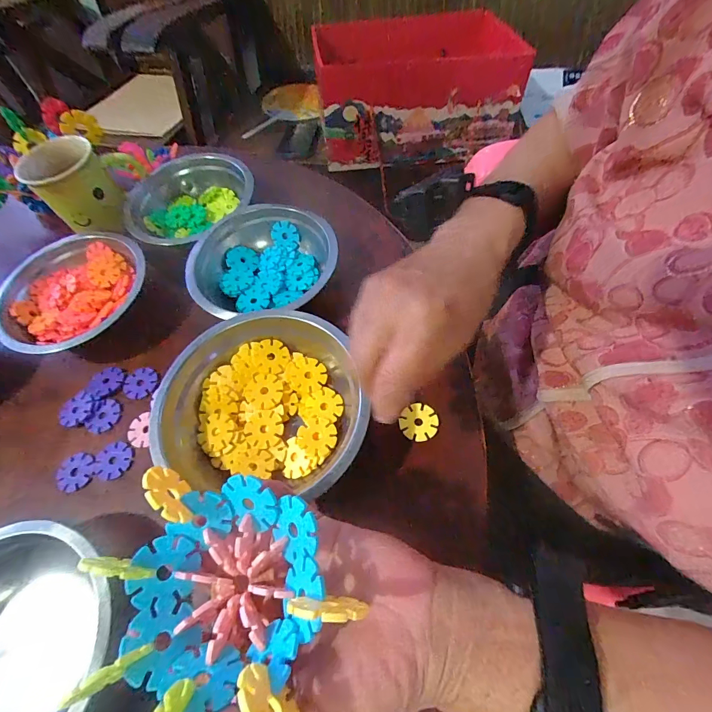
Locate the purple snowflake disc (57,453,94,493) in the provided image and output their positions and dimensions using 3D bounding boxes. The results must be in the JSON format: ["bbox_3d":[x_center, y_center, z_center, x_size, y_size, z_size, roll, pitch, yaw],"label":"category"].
[{"bbox_3d":[-0.241,0.099,0.316,0.029,0.004,0.031,-3,60,5],"label":"purple snowflake disc"}]

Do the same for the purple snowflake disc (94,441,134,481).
[{"bbox_3d":[-0.207,0.089,0.314,0.031,0.004,0.031,-3,60,5],"label":"purple snowflake disc"}]

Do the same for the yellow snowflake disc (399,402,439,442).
[{"bbox_3d":[0.052,0.055,0.307,0.031,0.004,0.030,-1,77,3],"label":"yellow snowflake disc"}]

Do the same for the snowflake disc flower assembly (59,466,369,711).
[{"bbox_3d":[-0.064,0.104,0.162,0.108,0.048,0.096,25,66,11],"label":"snowflake disc flower assembly"}]

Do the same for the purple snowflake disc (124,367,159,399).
[{"bbox_3d":[-0.207,0.026,0.353,0.032,0.004,0.031,-3,60,5],"label":"purple snowflake disc"}]

